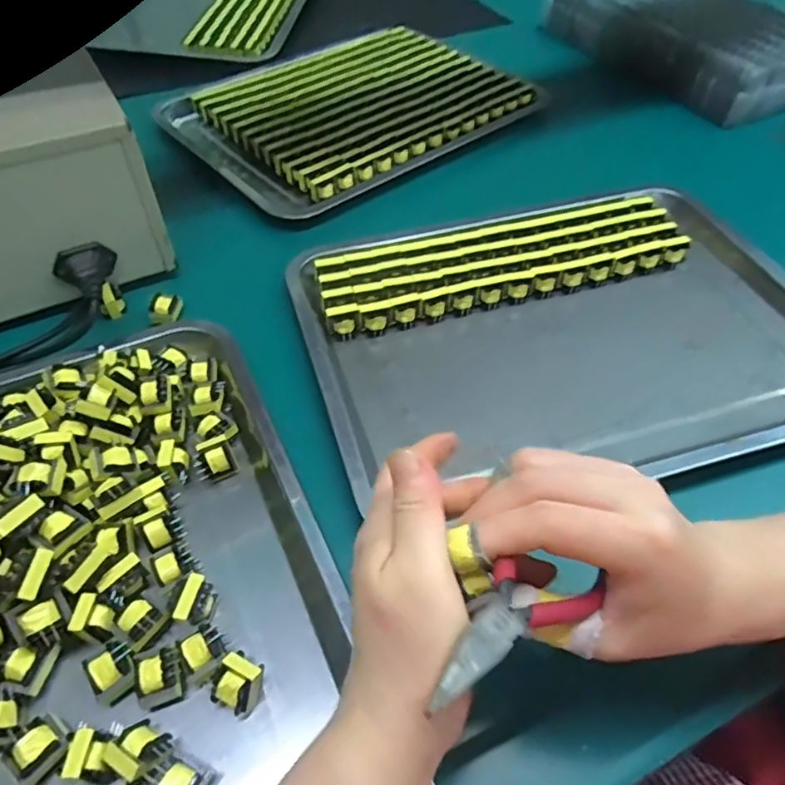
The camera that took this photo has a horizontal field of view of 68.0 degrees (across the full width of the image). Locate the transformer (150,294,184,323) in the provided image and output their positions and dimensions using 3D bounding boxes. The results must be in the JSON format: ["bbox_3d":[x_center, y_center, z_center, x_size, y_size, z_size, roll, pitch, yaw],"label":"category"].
[{"bbox_3d":[-0.181,-0.068,0.465,0.021,0.013,0.025,2,52,0],"label":"transformer"}]

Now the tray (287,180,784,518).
[{"bbox_3d":[0.134,-0.051,0.460,0.397,0.033,0.286,-10,52,-9],"label":"tray"}]

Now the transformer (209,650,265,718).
[{"bbox_3d":[-0.075,0.144,0.287,0.023,0.025,0.023,24,55,17],"label":"transformer"}]

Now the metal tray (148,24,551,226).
[{"bbox_3d":[-0.043,-0.328,0.676,0.381,0.034,0.263,-32,59,-23],"label":"metal tray"}]

